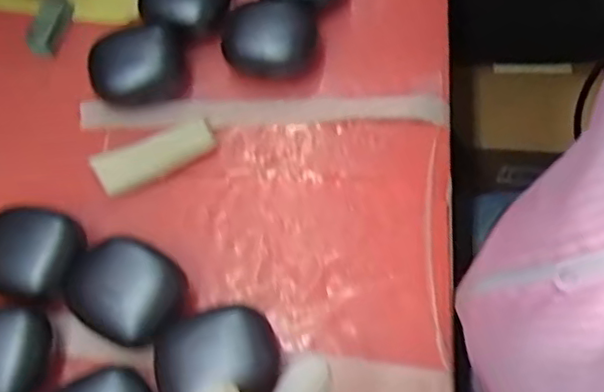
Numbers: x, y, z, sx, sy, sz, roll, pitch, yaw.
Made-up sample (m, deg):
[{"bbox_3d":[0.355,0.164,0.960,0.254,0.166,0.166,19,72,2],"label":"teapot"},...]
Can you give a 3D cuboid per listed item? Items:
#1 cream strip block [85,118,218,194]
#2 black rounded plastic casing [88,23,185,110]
[{"bbox_3d":[-0.084,-0.025,0.365,0.067,0.004,0.026,-26,62,-8],"label":"cream strip block"},{"bbox_3d":[-0.098,-0.077,0.379,0.054,0.021,0.044,-18,61,-3],"label":"black rounded plastic casing"}]

